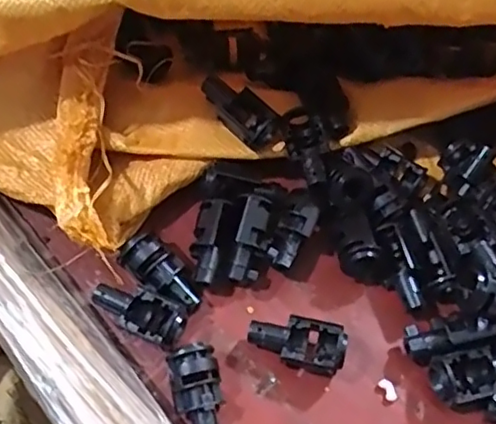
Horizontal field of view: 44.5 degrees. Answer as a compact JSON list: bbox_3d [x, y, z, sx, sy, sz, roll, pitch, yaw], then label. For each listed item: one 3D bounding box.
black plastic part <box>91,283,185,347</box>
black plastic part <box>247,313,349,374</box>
[{"bbox_3d":[-0.061,0.056,0.340,0.053,0.023,0.024,23,63,12],"label":"black plastic part"},{"bbox_3d":[0.028,0.071,0.337,0.053,0.025,0.024,15,62,7],"label":"black plastic part"}]

